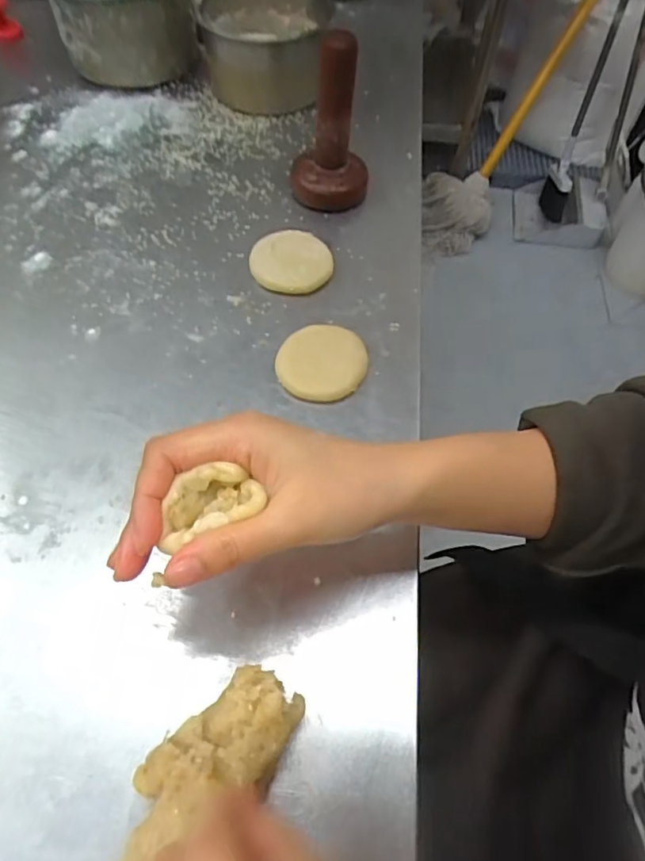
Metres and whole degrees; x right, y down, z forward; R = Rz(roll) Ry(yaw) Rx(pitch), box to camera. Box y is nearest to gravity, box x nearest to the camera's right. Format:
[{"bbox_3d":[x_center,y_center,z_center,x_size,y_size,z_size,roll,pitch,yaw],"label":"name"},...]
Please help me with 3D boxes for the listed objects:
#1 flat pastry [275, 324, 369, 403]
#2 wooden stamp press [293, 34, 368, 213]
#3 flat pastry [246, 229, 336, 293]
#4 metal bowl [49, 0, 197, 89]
[{"bbox_3d":[0.000,-0.050,0.420,0.062,0.017,0.058,1,58,-1],"label":"flat pastry"},{"bbox_3d":[0.007,-0.254,0.489,0.067,0.122,0.058,3,58,0],"label":"wooden stamp press"},{"bbox_3d":[-0.025,-0.137,0.476,0.065,0.013,0.061,0,58,-1],"label":"flat pastry"},{"bbox_3d":[-0.201,-0.432,0.605,0.135,0.097,0.146,-6,58,-5],"label":"metal bowl"}]

